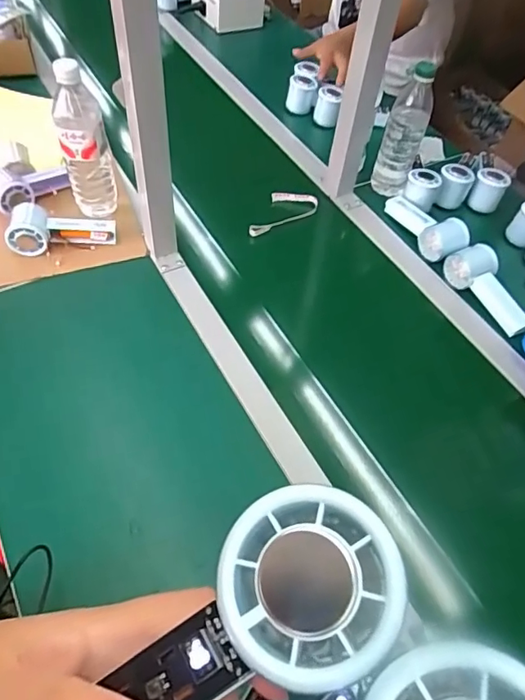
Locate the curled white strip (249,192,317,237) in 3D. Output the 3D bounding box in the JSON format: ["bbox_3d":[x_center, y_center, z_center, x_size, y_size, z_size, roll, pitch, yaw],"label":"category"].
[{"bbox_3d":[0.036,-0.223,0.853,0.082,0.018,0.123,19,55,9],"label":"curled white strip"}]

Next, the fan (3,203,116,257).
[{"bbox_3d":[-0.295,-0.173,0.759,0.144,0.052,0.076,-3,54,-7],"label":"fan"}]

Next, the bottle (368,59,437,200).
[{"bbox_3d":[0.239,-0.364,0.855,0.065,0.210,0.067,21,55,11],"label":"bottle"}]

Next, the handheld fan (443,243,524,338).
[{"bbox_3d":[0.342,-0.093,0.762,0.063,0.053,0.153,-30,61,-23],"label":"handheld fan"}]

